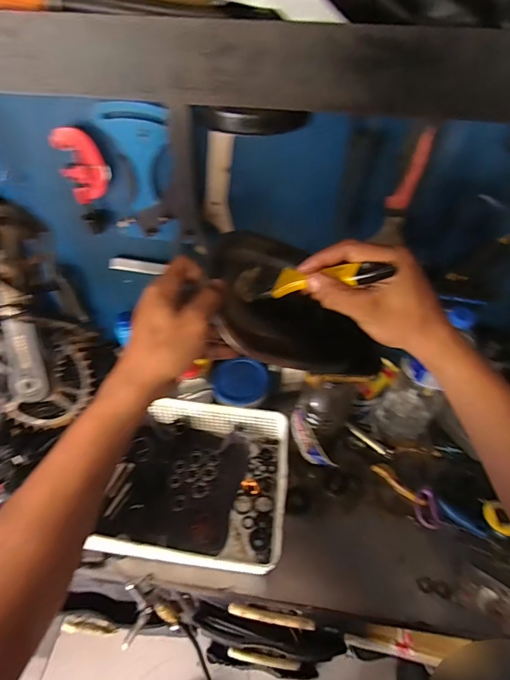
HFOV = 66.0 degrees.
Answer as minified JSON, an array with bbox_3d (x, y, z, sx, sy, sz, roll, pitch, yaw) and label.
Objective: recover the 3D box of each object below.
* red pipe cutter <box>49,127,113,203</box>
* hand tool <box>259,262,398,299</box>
[{"bbox_3d":[-0.237,-0.240,0.548,0.065,0.098,0.018,-8,49,-8],"label":"red pipe cutter"},{"bbox_3d":[0.060,-0.057,0.373,0.133,0.020,0.029,-6,42,32],"label":"hand tool"}]

